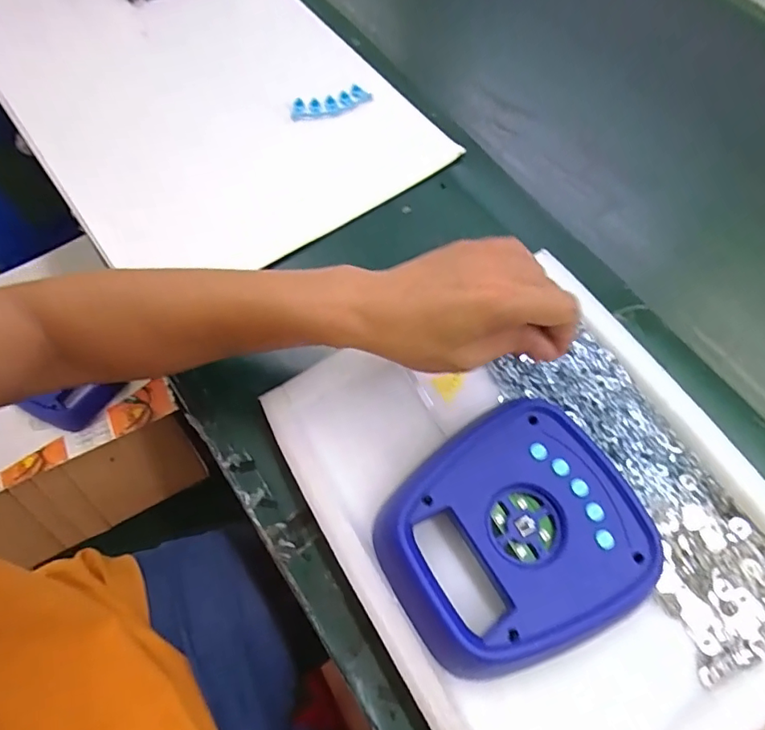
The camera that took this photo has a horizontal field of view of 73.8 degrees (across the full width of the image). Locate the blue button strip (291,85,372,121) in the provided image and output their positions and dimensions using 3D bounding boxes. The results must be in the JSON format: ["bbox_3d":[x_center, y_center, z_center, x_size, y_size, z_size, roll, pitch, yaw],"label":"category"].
[{"bbox_3d":[-0.060,-0.305,0.596,0.092,0.022,0.020,-20,67,-10],"label":"blue button strip"}]

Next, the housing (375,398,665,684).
[{"bbox_3d":[0.091,0.119,0.359,0.175,0.035,0.147,-31,69,-14],"label":"housing"}]

